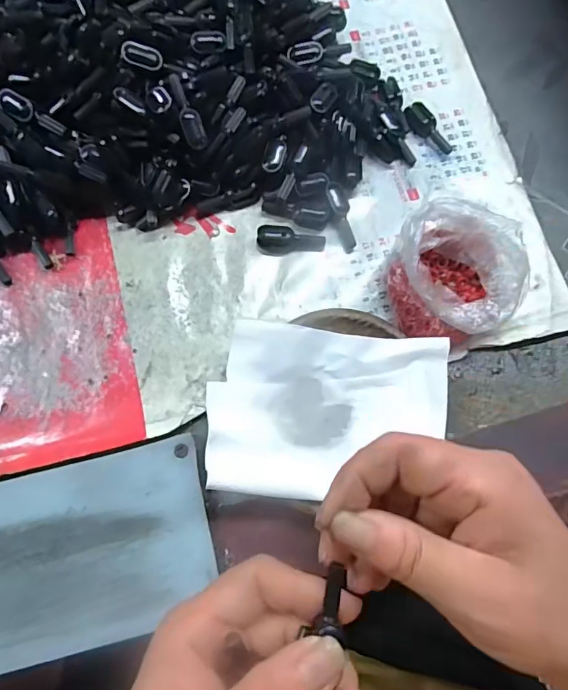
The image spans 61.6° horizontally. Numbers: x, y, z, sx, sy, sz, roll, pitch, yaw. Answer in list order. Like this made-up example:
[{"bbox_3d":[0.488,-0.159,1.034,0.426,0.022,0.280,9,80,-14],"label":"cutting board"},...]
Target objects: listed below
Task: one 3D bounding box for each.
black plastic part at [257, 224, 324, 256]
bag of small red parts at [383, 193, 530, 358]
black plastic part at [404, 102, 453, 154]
[{"bbox_3d":[0.005,-0.067,0.304,0.043,0.011,0.017,0,76,-2],"label":"black plastic part"},{"bbox_3d":[0.104,-0.040,0.286,0.083,0.041,0.080,13,76,1],"label":"bag of small red parts"},{"bbox_3d":[0.099,-0.149,0.329,0.014,0.010,0.042,-33,79,-9],"label":"black plastic part"}]

